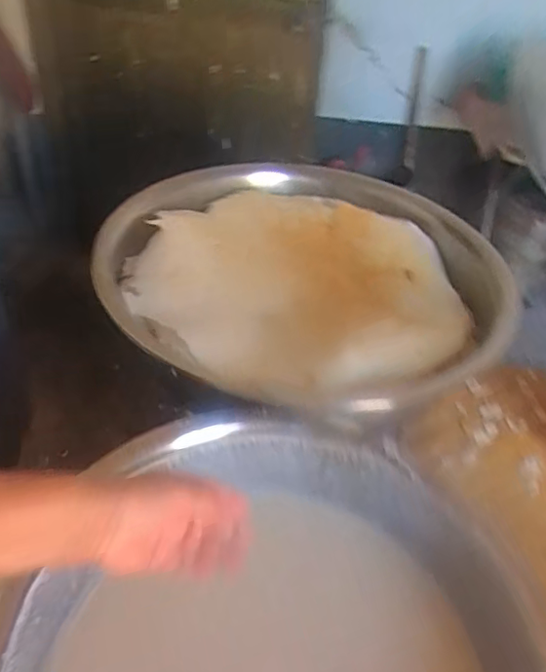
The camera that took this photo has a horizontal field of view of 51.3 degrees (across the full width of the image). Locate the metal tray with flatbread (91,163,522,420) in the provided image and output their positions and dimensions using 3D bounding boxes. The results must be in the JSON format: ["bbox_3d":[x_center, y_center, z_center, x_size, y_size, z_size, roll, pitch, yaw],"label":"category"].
[{"bbox_3d":[0.055,-0.102,0.936,0.599,0.092,0.571,28,45,24],"label":"metal tray with flatbread"}]

